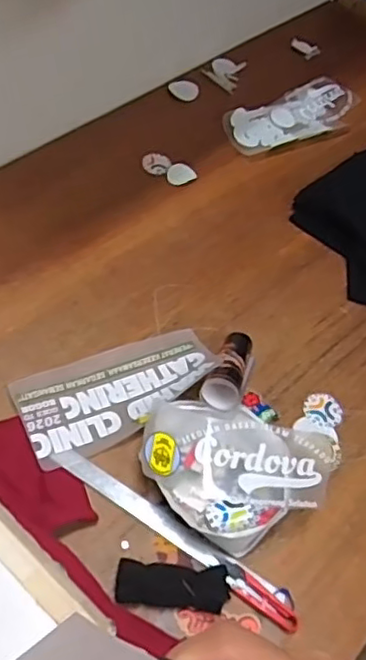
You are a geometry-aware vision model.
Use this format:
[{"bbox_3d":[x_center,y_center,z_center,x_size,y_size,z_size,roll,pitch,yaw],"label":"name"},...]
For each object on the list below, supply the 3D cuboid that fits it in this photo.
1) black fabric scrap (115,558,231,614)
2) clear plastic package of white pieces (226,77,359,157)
[{"bbox_3d":[-0.011,0.291,0.719,0.131,0.031,0.050,8,54,-4],"label":"black fabric scrap"},{"bbox_3d":[0.238,-0.438,1.293,0.348,0.027,0.154,-30,65,-27],"label":"clear plastic package of white pieces"}]

